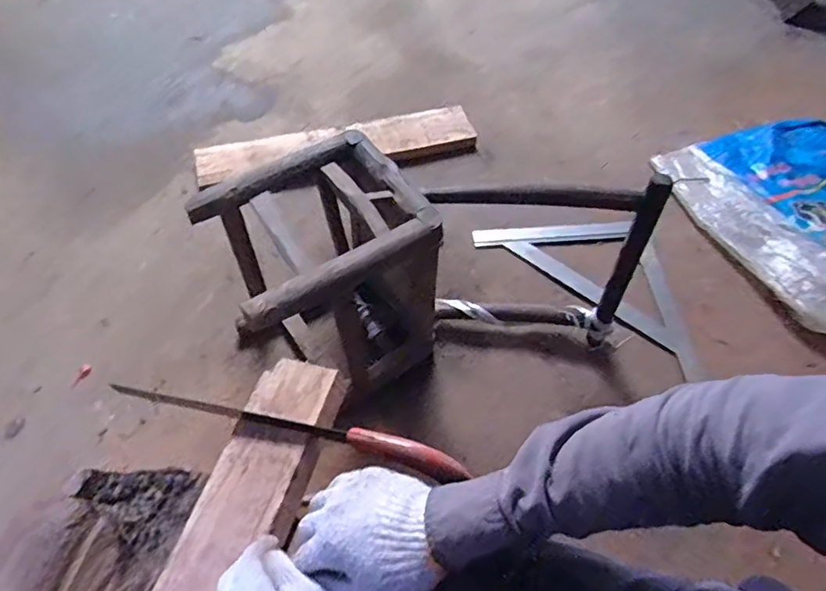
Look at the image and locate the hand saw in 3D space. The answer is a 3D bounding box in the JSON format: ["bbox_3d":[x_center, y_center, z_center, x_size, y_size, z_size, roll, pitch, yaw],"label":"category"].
[{"bbox_3d":[-0.159,0.151,0.653,0.442,0.050,0.019,6,54,22],"label":"hand saw"}]

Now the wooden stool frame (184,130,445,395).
[{"bbox_3d":[-0.139,-0.006,0.937,0.293,0.368,0.277,-28,63,-19],"label":"wooden stool frame"}]

